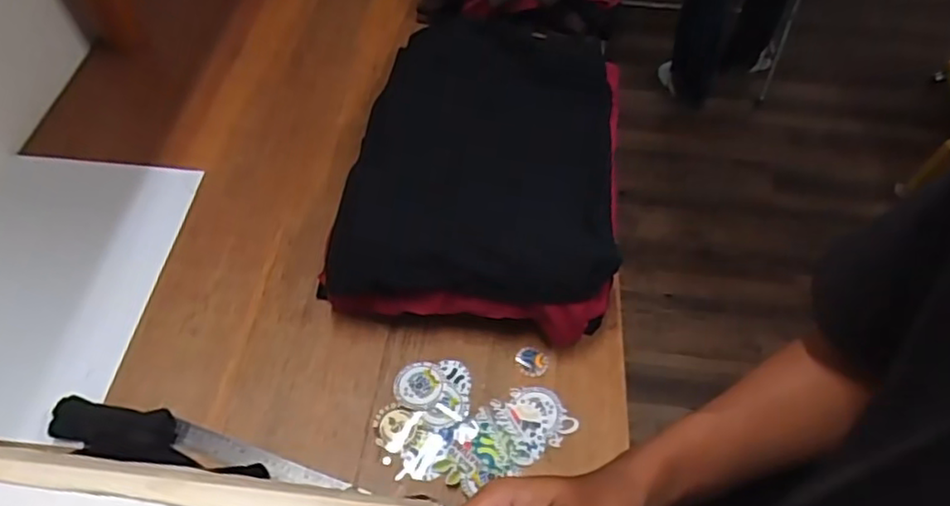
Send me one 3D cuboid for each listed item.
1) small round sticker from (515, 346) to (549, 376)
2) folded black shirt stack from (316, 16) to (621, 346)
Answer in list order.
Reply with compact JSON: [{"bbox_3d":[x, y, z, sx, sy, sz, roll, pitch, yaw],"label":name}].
[{"bbox_3d":[0.071,0.134,0.798,0.040,0.004,0.039,2,53,-3],"label":"small round sticker"},{"bbox_3d":[0.019,-0.149,0.932,0.375,0.098,0.575,10,53,4],"label":"folded black shirt stack"}]

